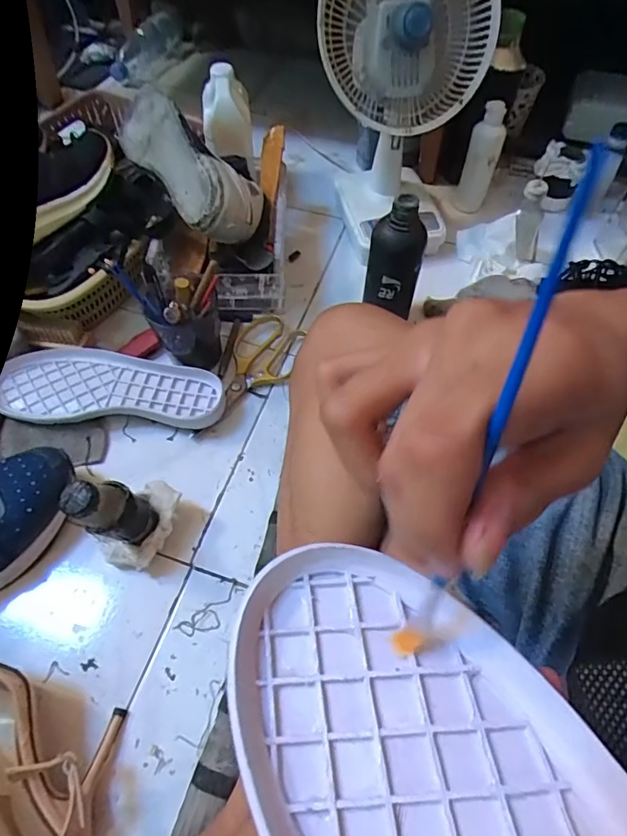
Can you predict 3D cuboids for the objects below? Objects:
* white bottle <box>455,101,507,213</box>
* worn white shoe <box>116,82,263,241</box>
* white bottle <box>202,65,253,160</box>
[{"bbox_3d":[0.259,-0.397,0.732,0.048,0.139,0.040,22,61,12],"label":"white bottle"},{"bbox_3d":[-0.152,-0.316,0.615,0.097,0.094,0.229,-9,59,-55],"label":"worn white shoe"},{"bbox_3d":[-0.127,-0.445,0.688,0.068,0.081,0.102,-5,60,-4],"label":"white bottle"}]

